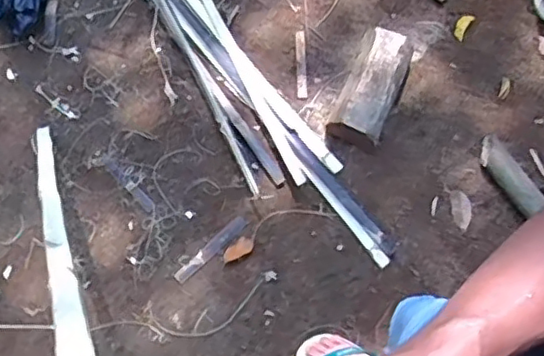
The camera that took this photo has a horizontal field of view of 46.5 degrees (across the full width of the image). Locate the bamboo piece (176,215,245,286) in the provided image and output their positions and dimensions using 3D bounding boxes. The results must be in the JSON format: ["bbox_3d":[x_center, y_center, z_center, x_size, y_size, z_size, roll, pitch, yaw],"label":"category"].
[{"bbox_3d":[-0.150,0.174,1.556,0.216,0.007,0.032,-43,76,-12],"label":"bamboo piece"}]

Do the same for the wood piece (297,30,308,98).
[{"bbox_3d":[0.080,-0.310,1.713,0.027,0.009,0.202,-2,72,1],"label":"wood piece"}]

